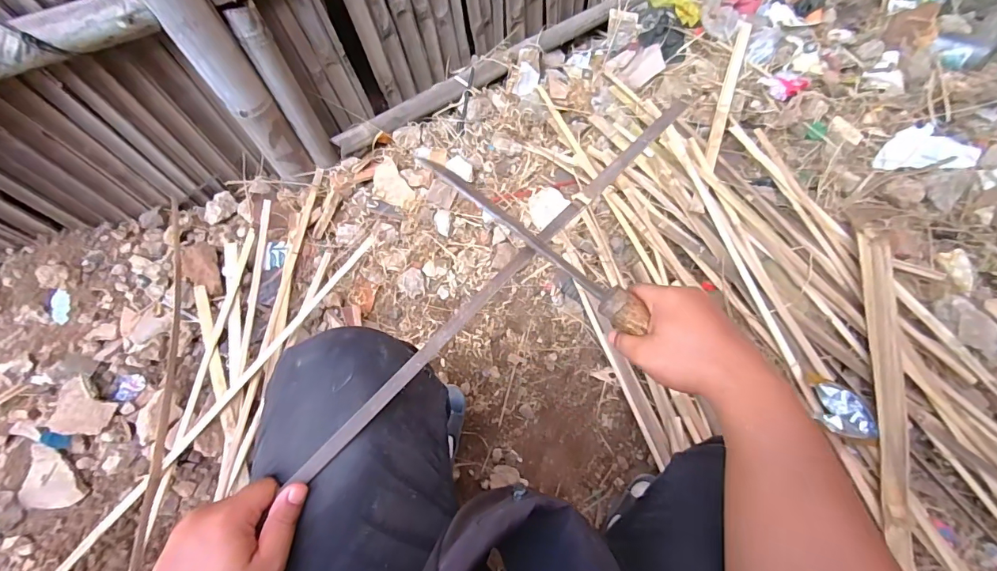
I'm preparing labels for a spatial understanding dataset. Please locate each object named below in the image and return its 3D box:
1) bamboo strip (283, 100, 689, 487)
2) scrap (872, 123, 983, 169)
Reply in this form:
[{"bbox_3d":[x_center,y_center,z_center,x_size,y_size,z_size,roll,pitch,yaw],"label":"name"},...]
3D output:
[{"bbox_3d":[0.014,-0.014,0.419,0.017,0.011,0.499,42,78,16],"label":"bamboo strip"},{"bbox_3d":[0.855,-0.282,0.895,0.183,0.025,0.095,-2,68,1],"label":"scrap"}]

